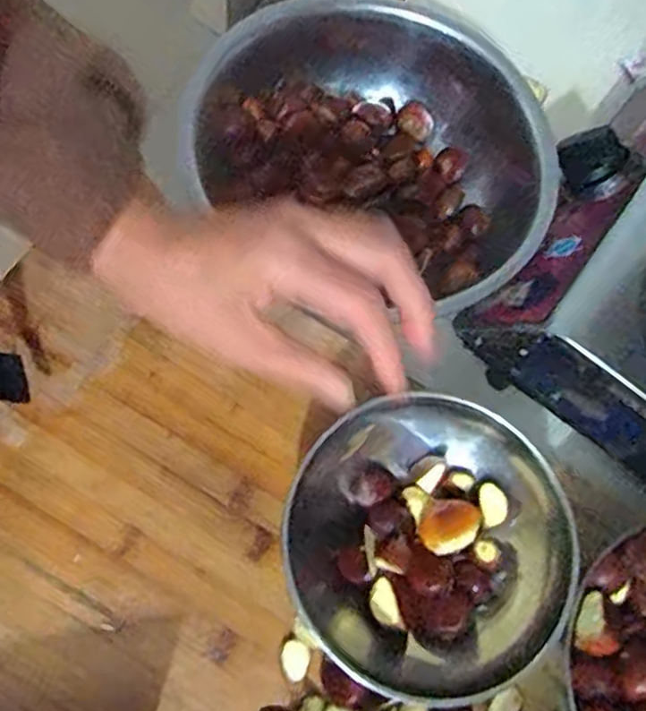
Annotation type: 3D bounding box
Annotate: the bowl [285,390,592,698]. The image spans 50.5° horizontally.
[{"bbox_3d":[0.057,0.100,0.375,0.154,0.047,0.149,2,71,-7],"label":"bowl"}]

